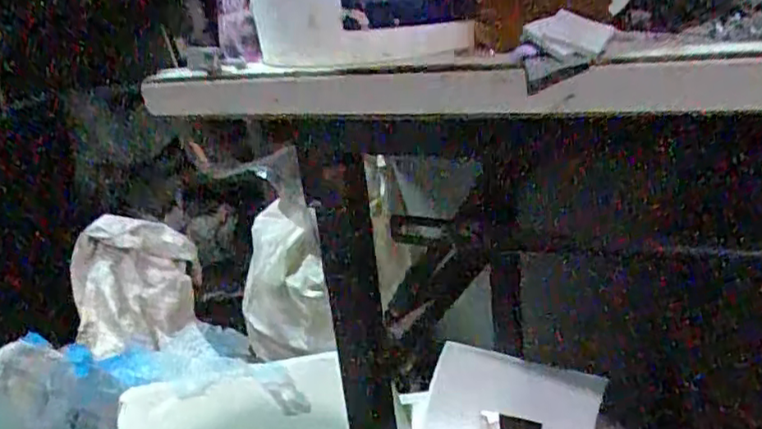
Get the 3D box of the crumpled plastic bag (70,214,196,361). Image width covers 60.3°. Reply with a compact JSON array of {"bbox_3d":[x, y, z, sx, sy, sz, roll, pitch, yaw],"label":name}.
[{"bbox_3d":[-0.433,0.122,1.145,0.208,0.213,0.132,-14,20,-16],"label":"crumpled plastic bag"}]

